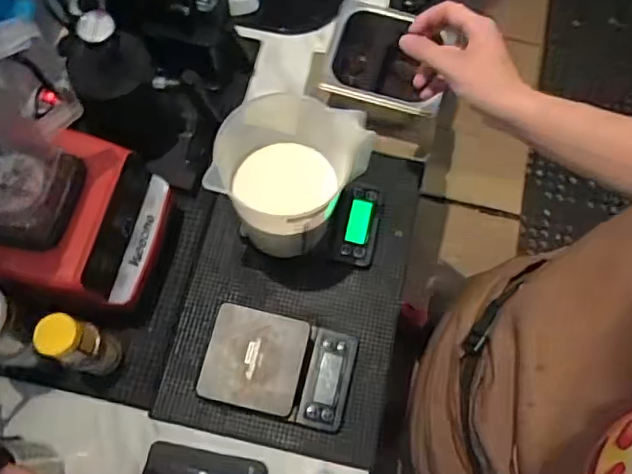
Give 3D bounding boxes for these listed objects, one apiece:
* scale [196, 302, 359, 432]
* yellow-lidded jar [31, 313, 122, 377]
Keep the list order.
[{"bbox_3d":[-0.049,0.172,0.764,0.194,0.038,0.129,14,70,3],"label":"scale"},{"bbox_3d":[-0.285,0.132,0.696,0.051,0.172,0.058,24,71,7],"label":"yellow-lidded jar"}]

